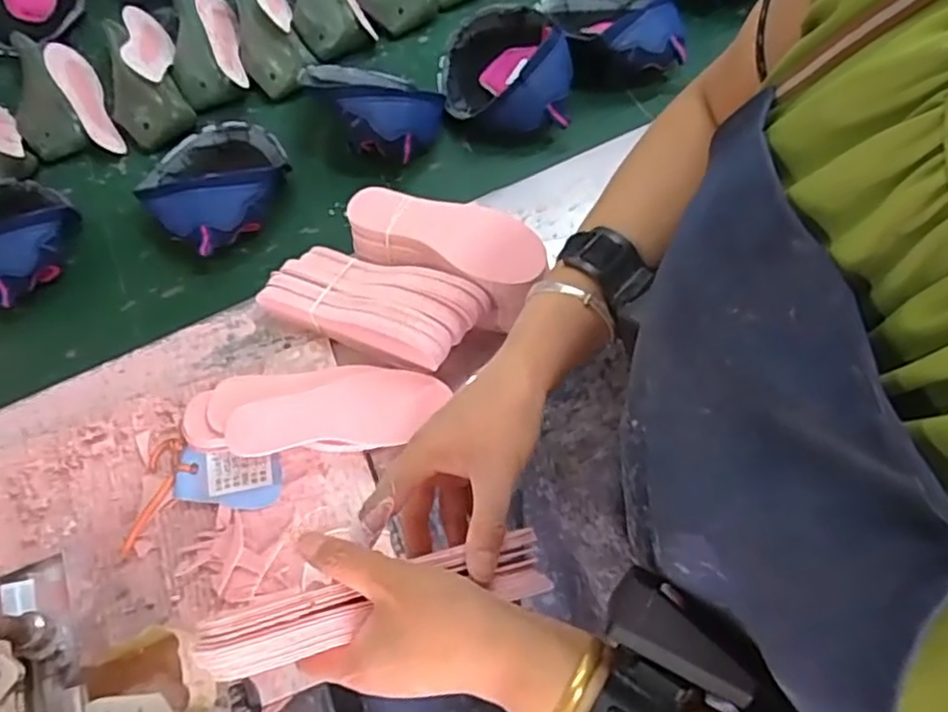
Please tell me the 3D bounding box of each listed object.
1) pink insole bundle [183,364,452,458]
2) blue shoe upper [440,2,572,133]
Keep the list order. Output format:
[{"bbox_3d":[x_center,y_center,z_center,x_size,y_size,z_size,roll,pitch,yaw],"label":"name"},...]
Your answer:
[{"bbox_3d":[-0.141,0.051,0.593,0.224,0.043,0.075,-5,65,0],"label":"pink insole bundle"},{"bbox_3d":[0.031,-0.341,0.779,0.144,0.103,0.167,-4,65,0],"label":"blue shoe upper"}]

